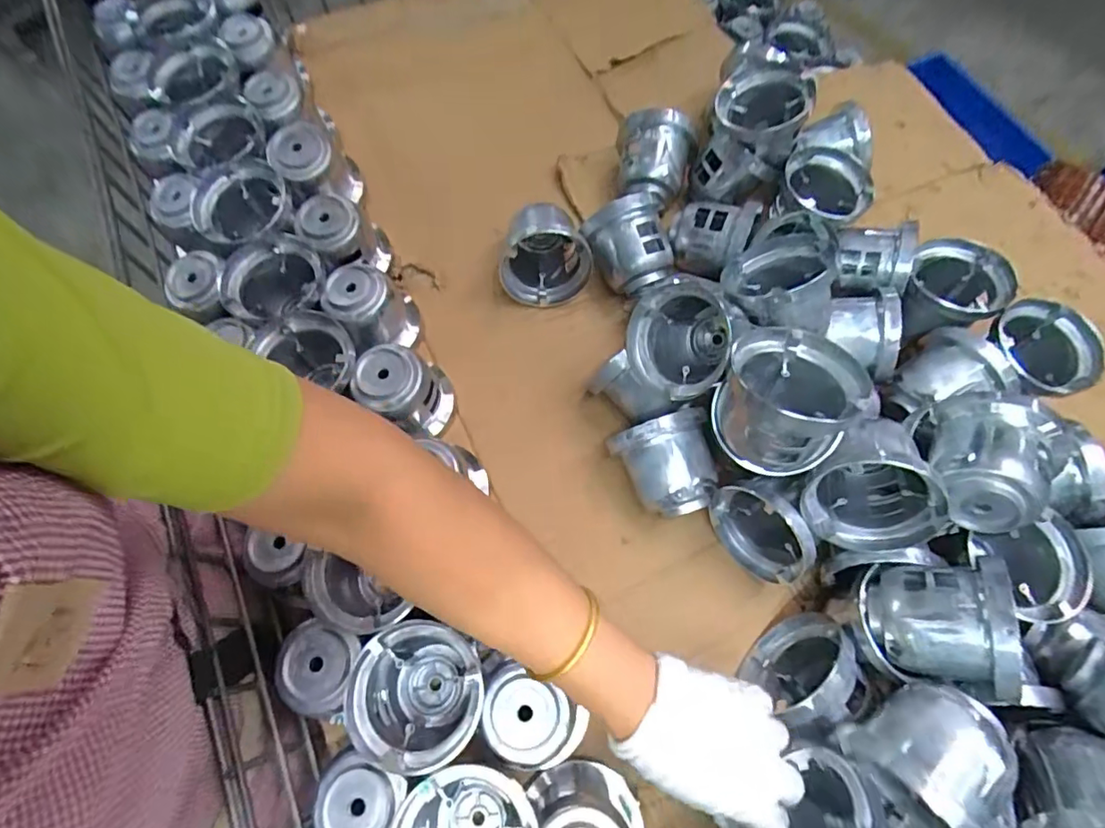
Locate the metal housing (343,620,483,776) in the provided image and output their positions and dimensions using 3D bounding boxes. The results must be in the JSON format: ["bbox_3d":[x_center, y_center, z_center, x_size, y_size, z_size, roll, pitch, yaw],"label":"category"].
[{"bbox_3d":[-0.096,0.208,0.410,0.090,0.070,0.091,0,68,-1],"label":"metal housing"}]

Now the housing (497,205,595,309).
[{"bbox_3d":[-0.003,-0.171,0.563,0.091,0.085,0.084,6,68,2],"label":"housing"}]

